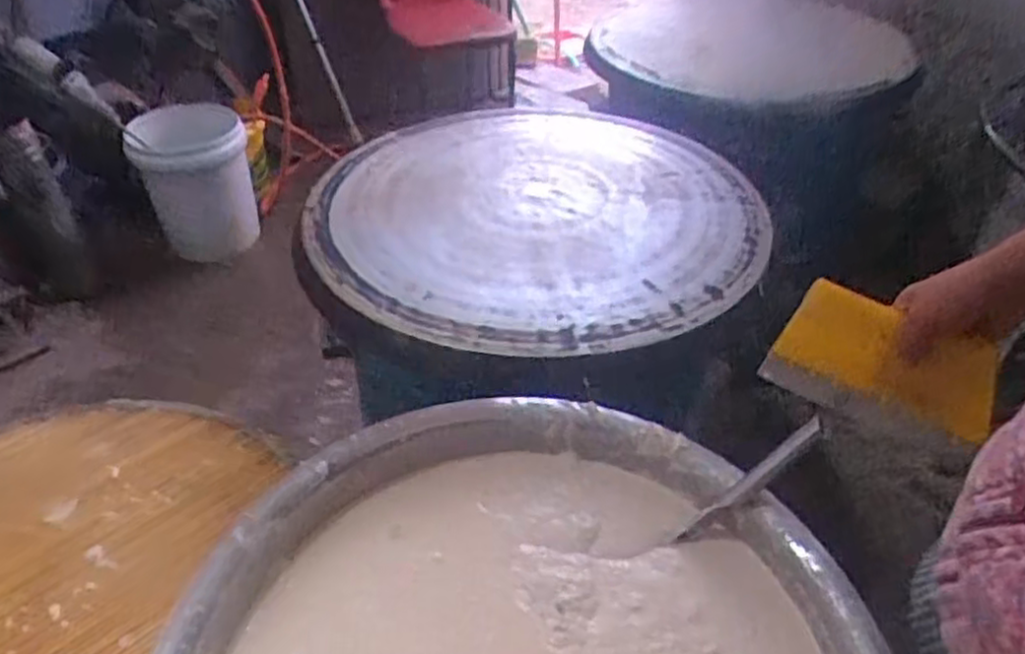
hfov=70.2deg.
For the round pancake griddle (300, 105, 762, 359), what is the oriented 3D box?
[{"bbox_3d":[0.035,-0.174,1.028,0.593,0.047,0.601,0,40,0],"label":"round pancake griddle"}]

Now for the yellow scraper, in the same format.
[{"bbox_3d":[0.316,0.033,0.629,0.174,0.103,0.016,25,30,30],"label":"yellow scraper"}]

